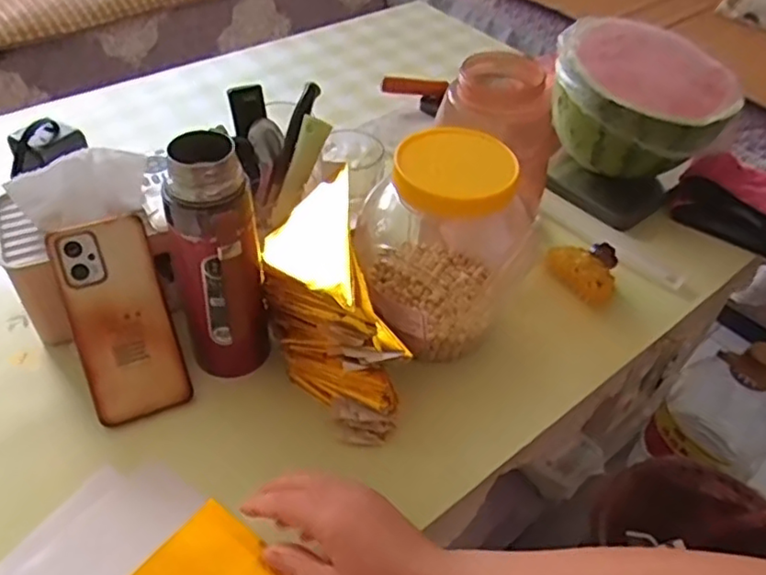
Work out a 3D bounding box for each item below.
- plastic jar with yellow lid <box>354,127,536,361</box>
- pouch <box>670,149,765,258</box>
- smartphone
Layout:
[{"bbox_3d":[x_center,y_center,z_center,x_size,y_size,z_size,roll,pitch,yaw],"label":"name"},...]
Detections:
[{"bbox_3d":[0.049,-0.047,0.552,0.145,0.169,0.131,13,45,8],"label":"plastic jar with yellow lid"},{"bbox_3d":[0.430,-0.100,0.744,0.155,0.051,0.137,33,51,25],"label":"pouch"},{"bbox_3d":[-0.212,0.027,0.524,0.075,0.010,0.161,-17,93,-21],"label":"smartphone"}]

